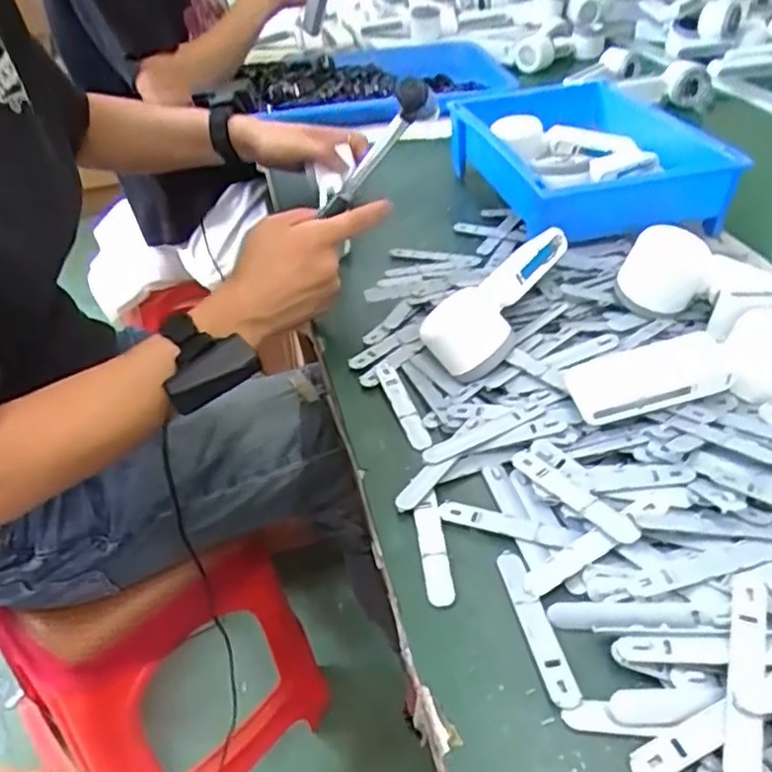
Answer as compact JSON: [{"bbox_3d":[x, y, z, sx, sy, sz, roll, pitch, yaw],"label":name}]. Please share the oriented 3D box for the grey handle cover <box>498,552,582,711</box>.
[{"bbox_3d":[0.080,0.127,0.365,0.016,0.004,0.094,-8,39,-7],"label":"grey handle cover"}]

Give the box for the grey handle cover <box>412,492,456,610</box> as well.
[{"bbox_3d":[0.028,0.096,0.404,0.016,0.004,0.077,-5,39,-3],"label":"grey handle cover"}]

